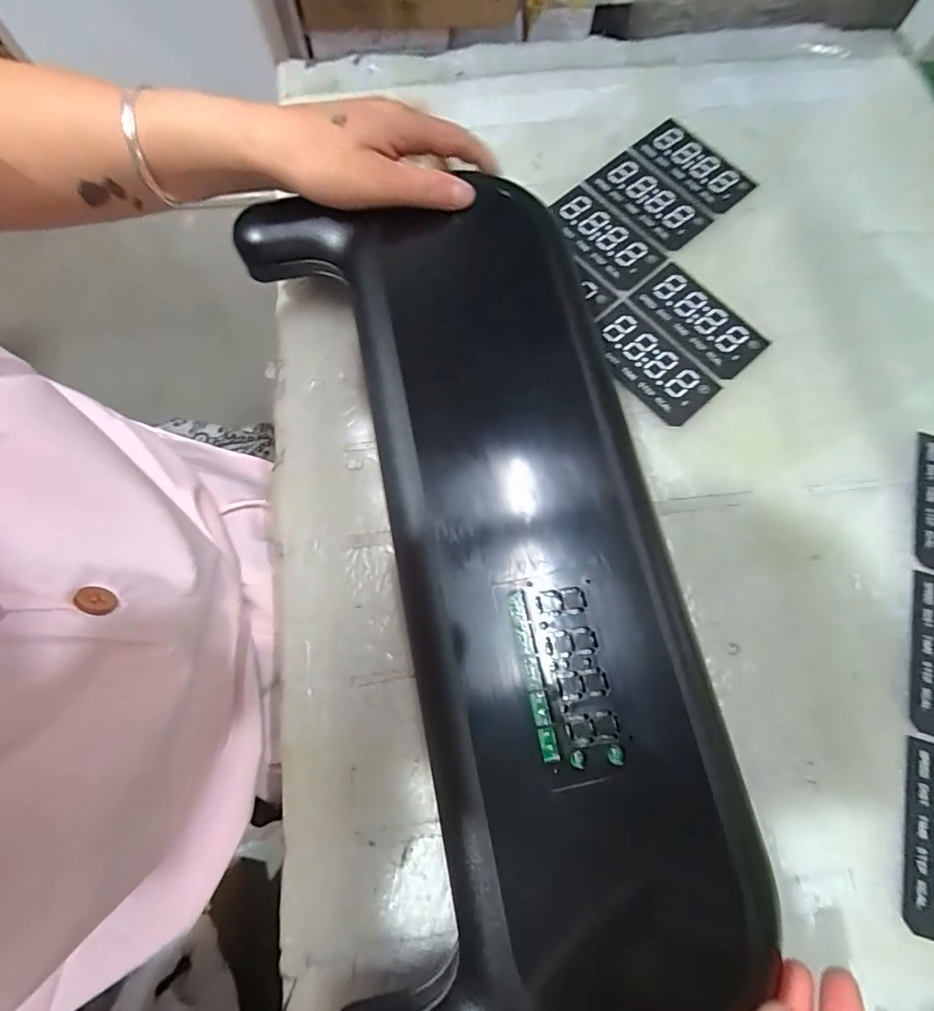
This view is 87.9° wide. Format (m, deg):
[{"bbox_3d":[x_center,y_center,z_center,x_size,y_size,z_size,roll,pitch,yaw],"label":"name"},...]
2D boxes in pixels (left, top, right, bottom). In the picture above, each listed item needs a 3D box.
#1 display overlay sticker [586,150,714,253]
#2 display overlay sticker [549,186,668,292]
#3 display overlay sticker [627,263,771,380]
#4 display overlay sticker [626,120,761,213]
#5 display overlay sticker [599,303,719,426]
[{"bbox_3d":[0.140,-0.233,0.372,0.051,0.004,0.091,-40,78,-11],"label":"display overlay sticker"},{"bbox_3d":[0.100,-0.198,0.358,0.047,0.004,0.089,-41,78,-11],"label":"display overlay sticker"},{"bbox_3d":[0.163,-0.130,0.340,0.048,0.004,0.091,-41,78,-12],"label":"display overlay sticker"},{"bbox_3d":[0.178,-0.267,0.380,0.048,0.004,0.090,-39,78,-11],"label":"display overlay sticker"},{"bbox_3d":[0.124,-0.097,0.330,0.050,0.004,0.090,-40,78,-11],"label":"display overlay sticker"}]

